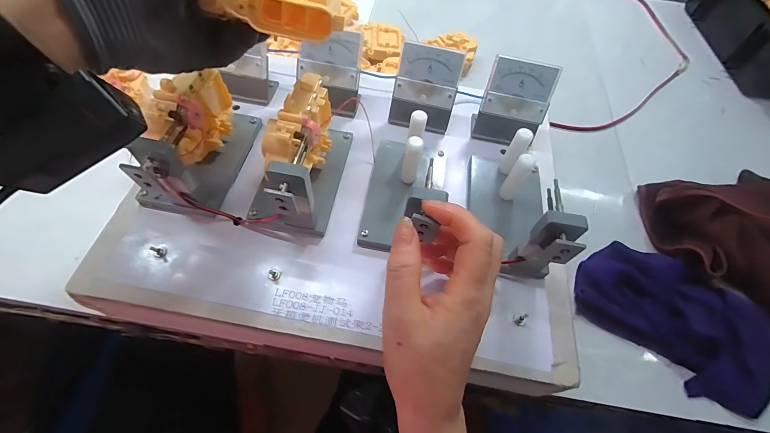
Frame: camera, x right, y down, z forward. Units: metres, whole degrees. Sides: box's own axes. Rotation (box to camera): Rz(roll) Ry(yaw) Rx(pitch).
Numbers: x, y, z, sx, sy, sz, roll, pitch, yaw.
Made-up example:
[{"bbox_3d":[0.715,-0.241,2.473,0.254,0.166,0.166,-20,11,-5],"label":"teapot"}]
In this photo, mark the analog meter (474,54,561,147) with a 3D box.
[{"bbox_3d":[0.133,-0.116,0.355,0.065,0.070,0.044,14,59,4],"label":"analog meter"}]

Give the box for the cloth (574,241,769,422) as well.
[{"bbox_3d":[0.302,0.099,0.352,0.188,0.031,0.111,36,63,16],"label":"cloth"}]

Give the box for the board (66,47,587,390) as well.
[{"bbox_3d":[-0.026,-0.033,0.303,0.389,0.080,0.287,11,59,2],"label":"board"}]

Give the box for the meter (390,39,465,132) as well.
[{"bbox_3d":[0.042,-0.132,0.359,0.063,0.072,0.037,11,59,2],"label":"meter"}]

